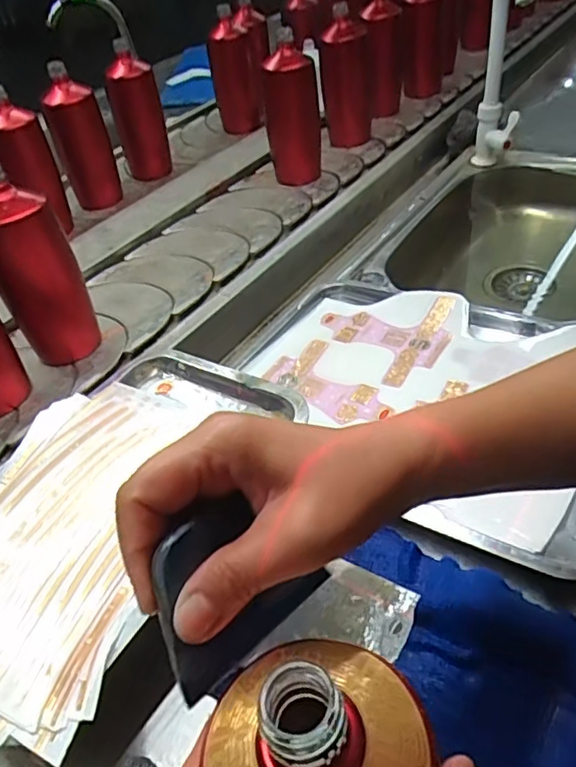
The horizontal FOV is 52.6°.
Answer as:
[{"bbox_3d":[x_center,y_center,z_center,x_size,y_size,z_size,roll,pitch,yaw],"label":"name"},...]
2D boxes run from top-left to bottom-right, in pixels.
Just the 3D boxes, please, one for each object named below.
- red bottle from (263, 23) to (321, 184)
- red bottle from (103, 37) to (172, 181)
[{"bbox_3d":[0.006,-0.431,0.910,0.080,0.189,0.069,-4,43,1],"label":"red bottle"},{"bbox_3d":[-0.258,-0.459,1.009,0.077,0.212,0.069,-14,44,-10],"label":"red bottle"}]

